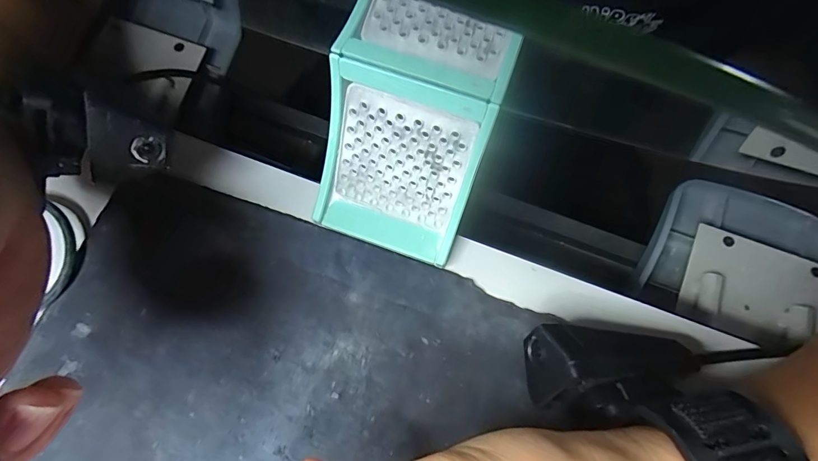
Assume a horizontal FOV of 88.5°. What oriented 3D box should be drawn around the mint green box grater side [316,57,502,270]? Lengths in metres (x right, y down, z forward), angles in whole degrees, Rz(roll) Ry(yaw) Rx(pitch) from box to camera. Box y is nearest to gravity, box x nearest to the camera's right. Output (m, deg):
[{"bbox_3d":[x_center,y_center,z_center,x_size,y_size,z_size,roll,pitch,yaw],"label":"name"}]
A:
[{"bbox_3d":[-0.006,-0.030,0.203,0.073,0.088,0.012,19,36,5],"label":"mint green box grater side"}]

